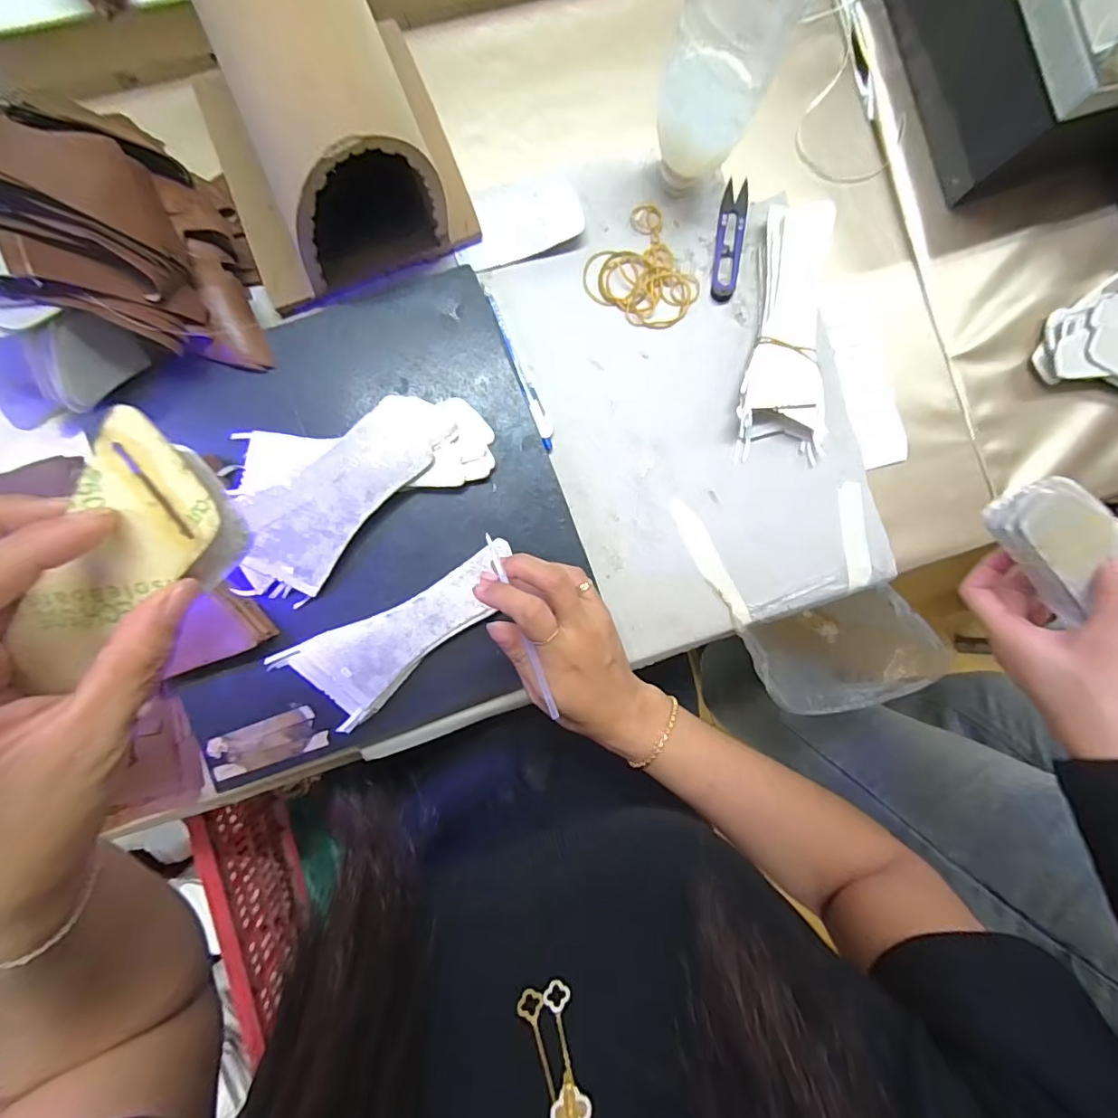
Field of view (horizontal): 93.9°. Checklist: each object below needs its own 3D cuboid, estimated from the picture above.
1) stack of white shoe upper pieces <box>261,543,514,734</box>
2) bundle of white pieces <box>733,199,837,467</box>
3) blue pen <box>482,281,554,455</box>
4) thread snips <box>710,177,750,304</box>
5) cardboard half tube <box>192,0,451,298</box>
[{"bbox_3d":[-0.107,0.049,0.372,0.173,0.007,0.066,-34,91,-3],"label":"stack of white shoe upper pieces"},{"bbox_3d":[0.178,-0.178,0.411,0.074,0.028,0.191,2,86,-7],"label":"bundle of white pieces"},{"bbox_3d":[-0.032,-0.152,0.407,0.011,0.009,0.136,-24,90,-8],"label":"blue pen"},{"bbox_3d":[0.139,-0.258,0.424,0.022,0.006,0.099,10,85,-7],"label":"thread snips"},{"bbox_3d":[-0.157,-0.302,0.330,0.109,0.119,0.180,-26,92,-3],"label":"cardboard half tube"}]

